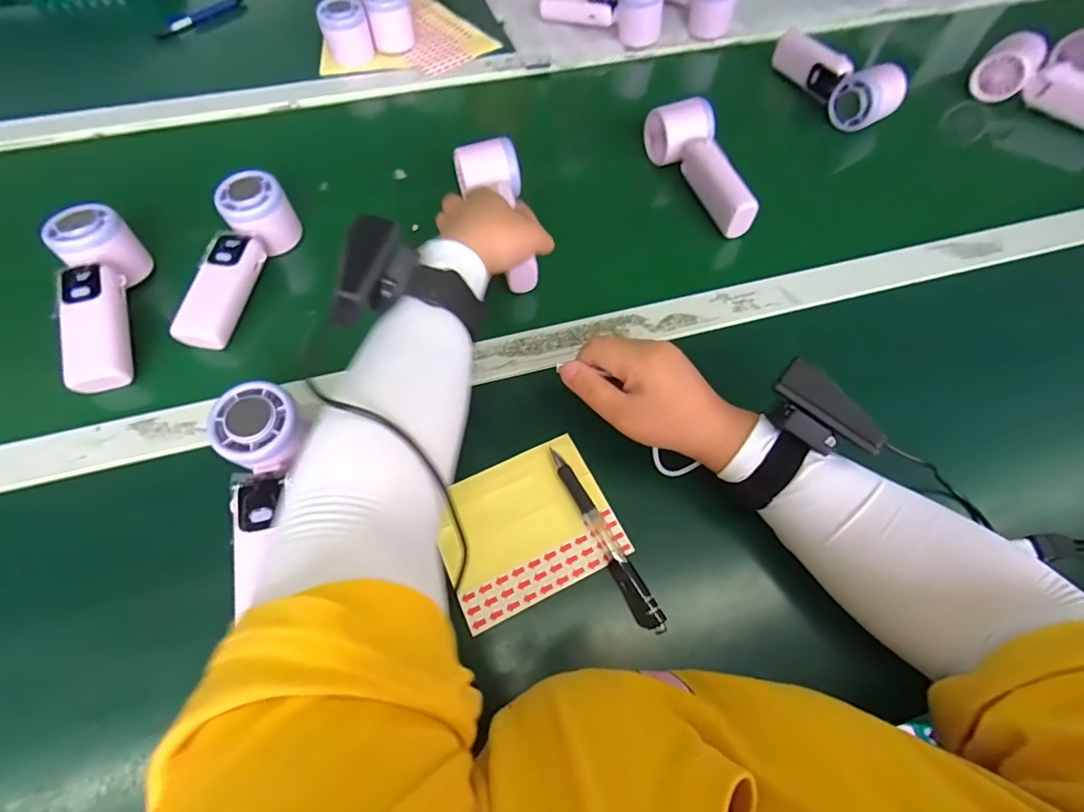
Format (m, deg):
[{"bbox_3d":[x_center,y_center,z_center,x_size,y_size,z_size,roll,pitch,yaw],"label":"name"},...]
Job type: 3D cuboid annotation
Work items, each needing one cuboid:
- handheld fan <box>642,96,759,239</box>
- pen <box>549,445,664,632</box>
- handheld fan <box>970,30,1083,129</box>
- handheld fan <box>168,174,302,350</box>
[{"bbox_3d":[0.160,-0.245,0.499,0.052,0.053,0.163,-13,61,-8],"label":"handheld fan"},{"bbox_3d":[0.042,0.090,0.342,0.014,0.011,0.136,-25,64,-14],"label":"pen"},{"bbox_3d":[0.619,-0.384,0.593,0.172,0.070,0.060,39,67,19],"label":"handheld fan"},{"bbox_3d":[-0.272,-0.131,0.432,0.051,0.051,0.161,9,61,4],"label":"handheld fan"}]

